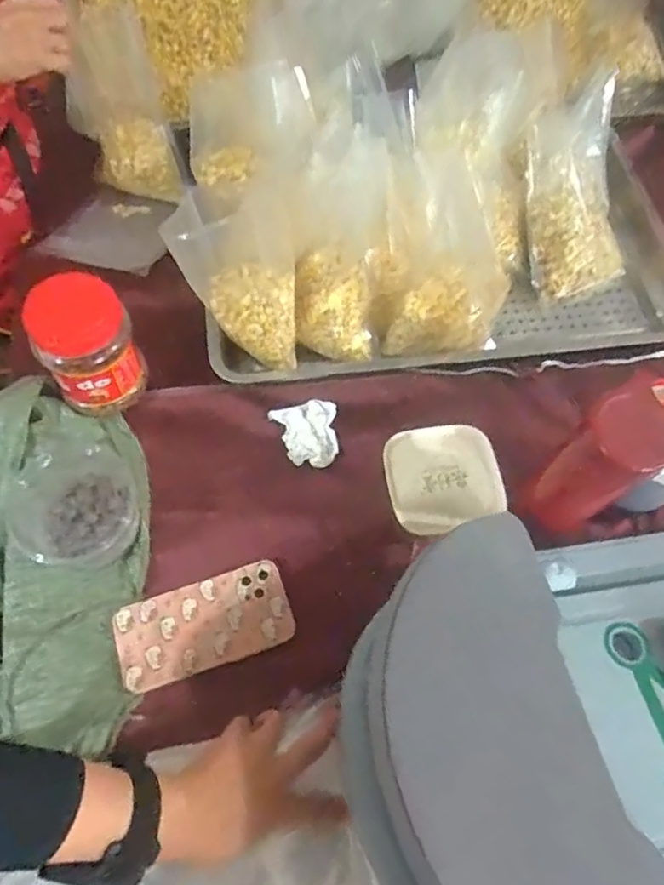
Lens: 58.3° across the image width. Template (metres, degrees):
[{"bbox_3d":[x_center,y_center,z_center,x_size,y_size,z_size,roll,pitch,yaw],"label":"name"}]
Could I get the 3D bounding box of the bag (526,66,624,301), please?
[{"bbox_3d":[0.309,-0.313,0.739,0.126,0.044,0.266,-1,96,-4],"label":"bag"}]

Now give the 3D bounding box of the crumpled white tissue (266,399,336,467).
[{"bbox_3d":[-0.031,-0.009,0.656,0.071,0.030,0.070,-2,65,-4],"label":"crumpled white tissue"}]

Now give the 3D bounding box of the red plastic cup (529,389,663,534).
[{"bbox_3d":[0.221,0.023,0.499,0.057,0.145,0.058,1,65,-3],"label":"red plastic cup"}]

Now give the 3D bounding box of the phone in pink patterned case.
[{"bbox_3d":[-0.123,0.176,0.573,0.163,0.013,0.082,-18,67,-11],"label":"phone in pink patterned case"}]

